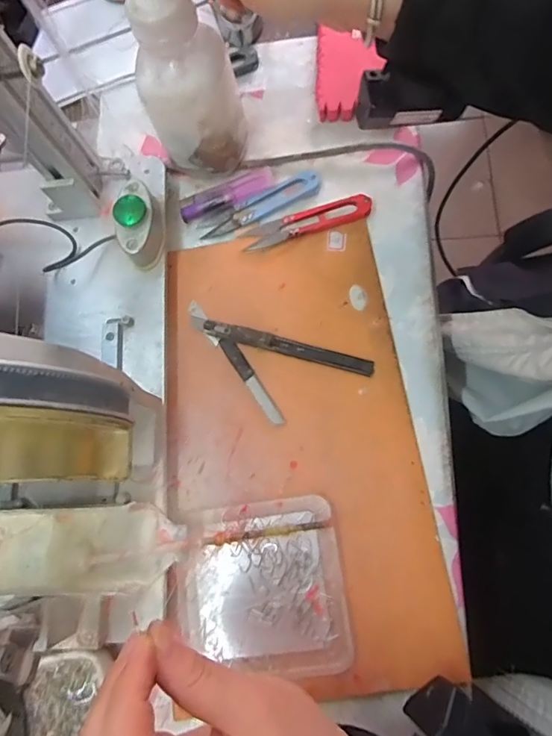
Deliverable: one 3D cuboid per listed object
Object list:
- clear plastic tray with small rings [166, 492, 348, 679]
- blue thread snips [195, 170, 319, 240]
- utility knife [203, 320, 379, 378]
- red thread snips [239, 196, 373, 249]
[{"bbox_3d":[-0.013,0.142,0.307,0.110,0.022,0.105,-8,76,3],"label":"clear plastic tray with small rings"},{"bbox_3d":[-0.012,-0.129,0.378,0.100,0.010,0.024,-25,76,-1],"label":"blue thread snips"},{"bbox_3d":[0.008,-0.016,0.351,0.125,0.006,0.013,17,78,4],"label":"utility knife"},{"bbox_3d":[0.024,-0.113,0.372,0.100,0.009,0.019,-16,76,1],"label":"red thread snips"}]

